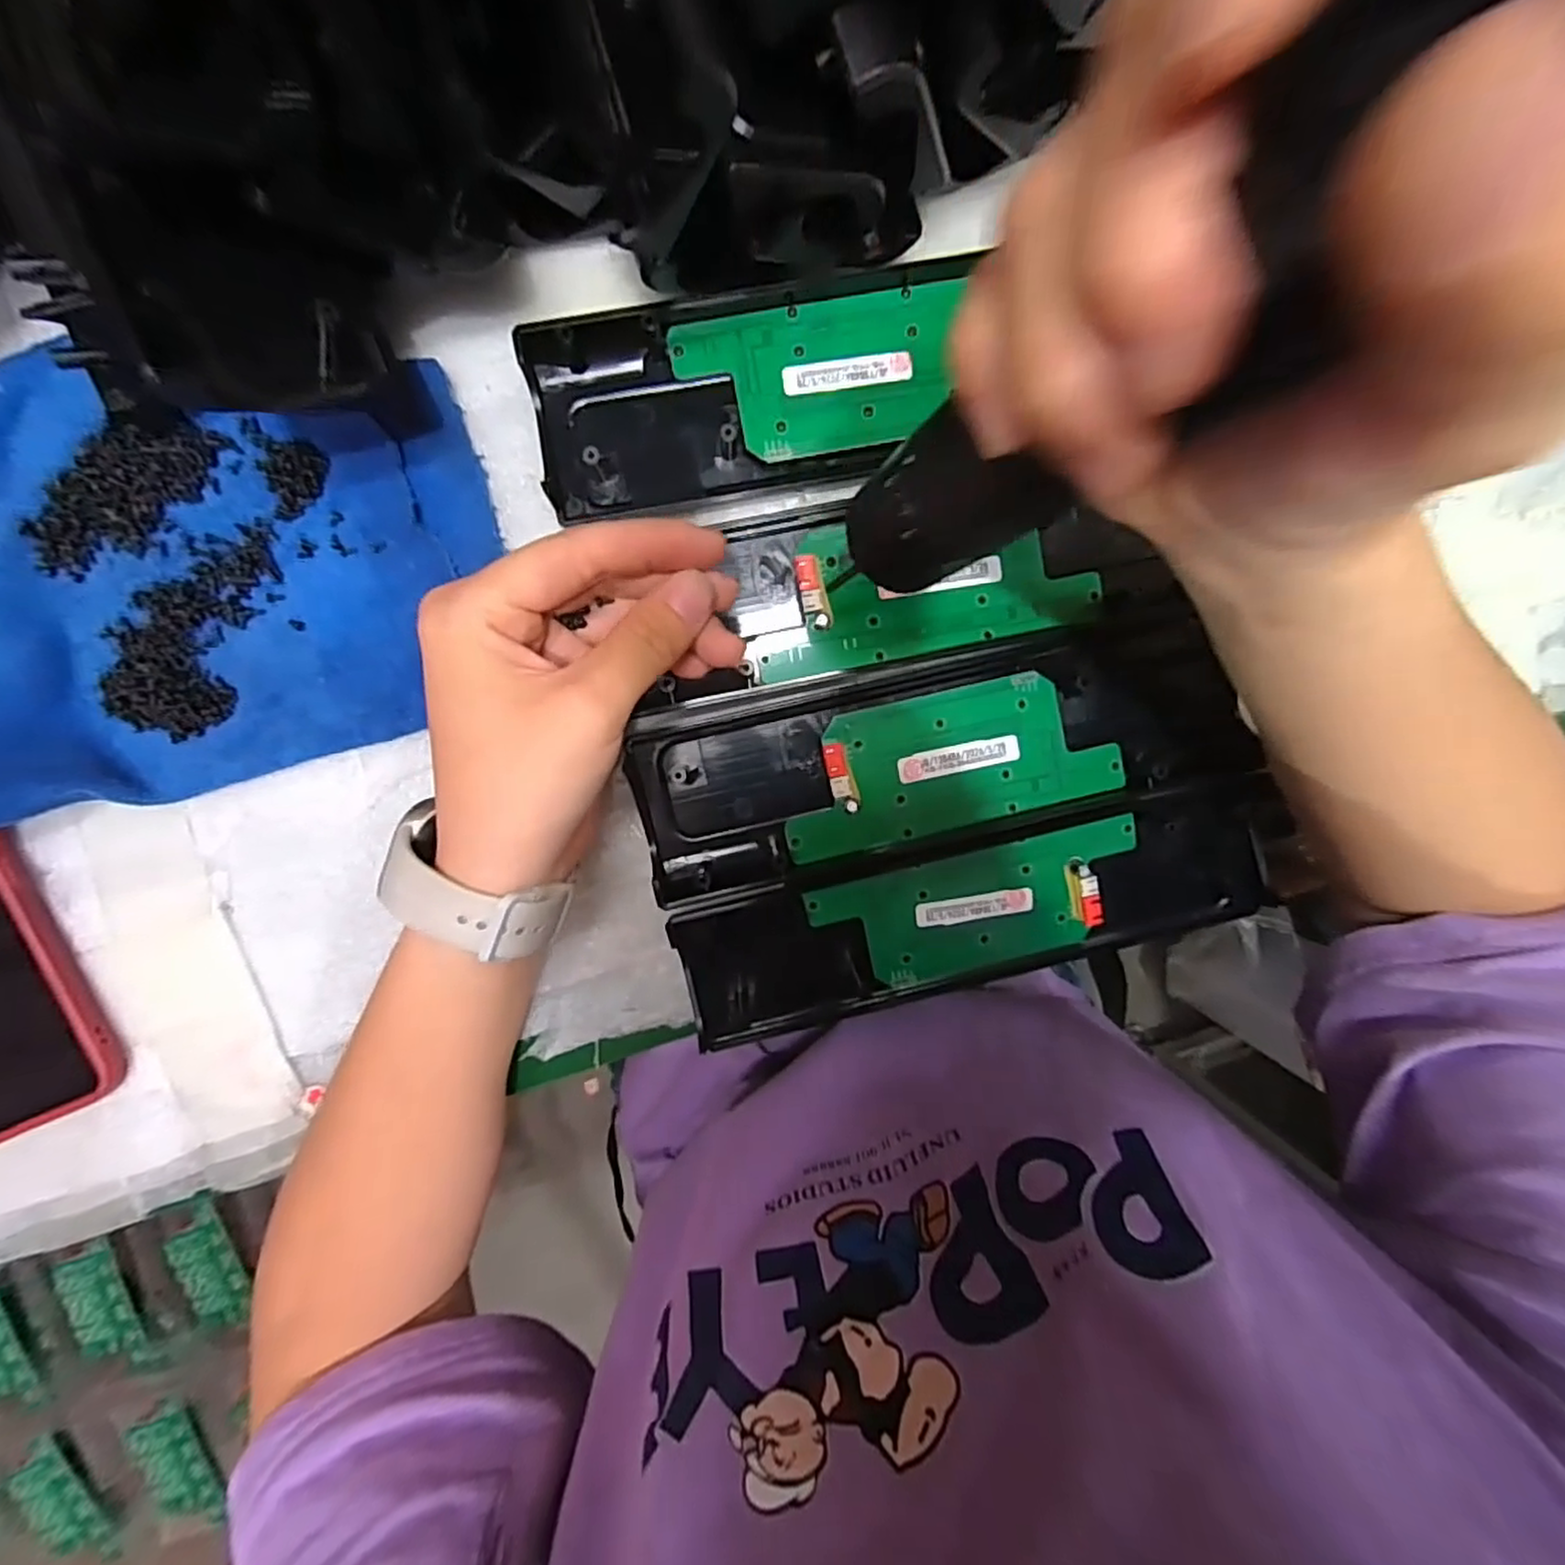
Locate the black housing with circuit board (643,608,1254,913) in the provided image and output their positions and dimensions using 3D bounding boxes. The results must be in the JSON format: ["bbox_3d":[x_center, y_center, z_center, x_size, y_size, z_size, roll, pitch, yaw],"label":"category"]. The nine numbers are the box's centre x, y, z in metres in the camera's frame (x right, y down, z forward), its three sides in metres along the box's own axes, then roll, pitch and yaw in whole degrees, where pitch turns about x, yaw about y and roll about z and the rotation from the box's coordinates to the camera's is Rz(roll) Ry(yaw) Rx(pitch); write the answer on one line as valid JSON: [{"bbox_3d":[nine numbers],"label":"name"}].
[{"bbox_3d":[0.063,-0.010,0.275,0.239,0.009,0.074,-12,95,-2],"label":"black housing with circuit board"}]

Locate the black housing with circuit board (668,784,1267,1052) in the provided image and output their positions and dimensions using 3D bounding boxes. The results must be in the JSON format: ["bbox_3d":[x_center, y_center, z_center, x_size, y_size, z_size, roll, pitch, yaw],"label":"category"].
[{"bbox_3d":[0.080,0.057,0.289,0.241,0.019,0.063,-13,95,-1],"label":"black housing with circuit board"}]

